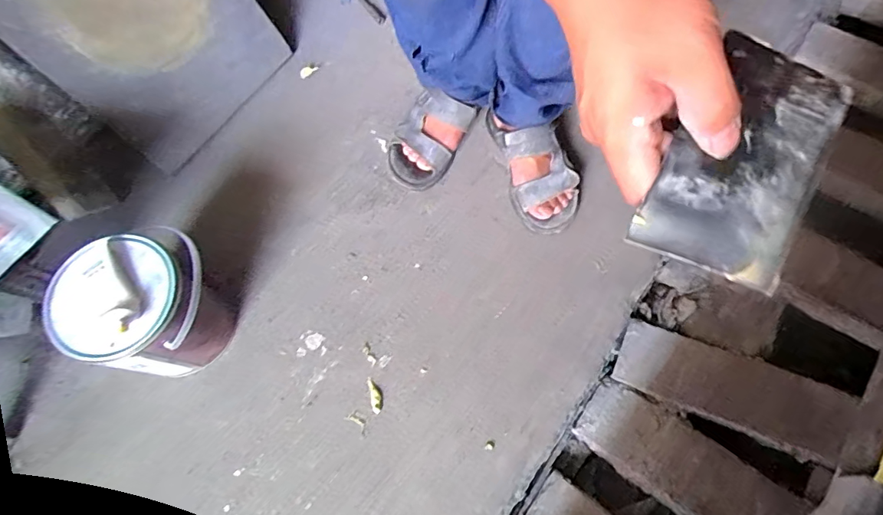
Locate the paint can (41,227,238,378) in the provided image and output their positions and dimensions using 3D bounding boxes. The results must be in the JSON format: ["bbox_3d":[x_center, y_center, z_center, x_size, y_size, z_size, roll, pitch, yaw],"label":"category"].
[{"bbox_3d":[-0.375,0.066,0.620,0.155,0.185,0.143,-1,70,2],"label":"paint can"}]

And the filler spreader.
[{"bbox_3d":[0.154,-0.049,0.237,0.072,0.004,0.130,29,79,3],"label":"filler spreader"}]

